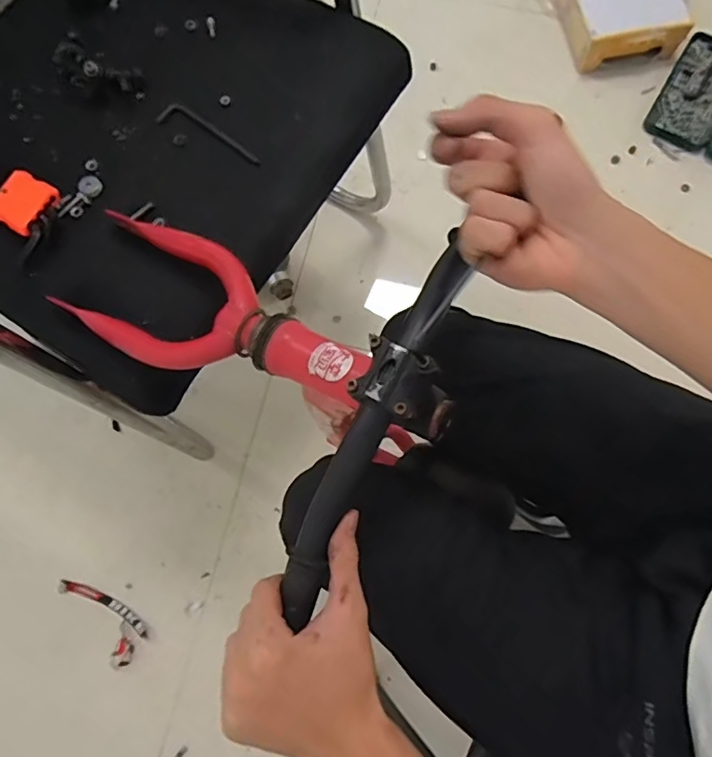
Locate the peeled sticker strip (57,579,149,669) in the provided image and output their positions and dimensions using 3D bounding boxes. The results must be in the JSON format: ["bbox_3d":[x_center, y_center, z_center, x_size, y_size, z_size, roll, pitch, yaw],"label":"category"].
[{"bbox_3d":[-0.405,0.377,0.882,0.067,0.018,0.170,-43,81,-8],"label":"peeled sticker strip"}]

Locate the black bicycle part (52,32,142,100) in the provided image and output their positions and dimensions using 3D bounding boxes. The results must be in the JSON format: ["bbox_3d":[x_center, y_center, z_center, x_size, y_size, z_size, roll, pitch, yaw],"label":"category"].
[{"bbox_3d":[-0.275,-0.329,0.574,0.109,0.031,0.049,31,78,8],"label":"black bicycle part"}]

